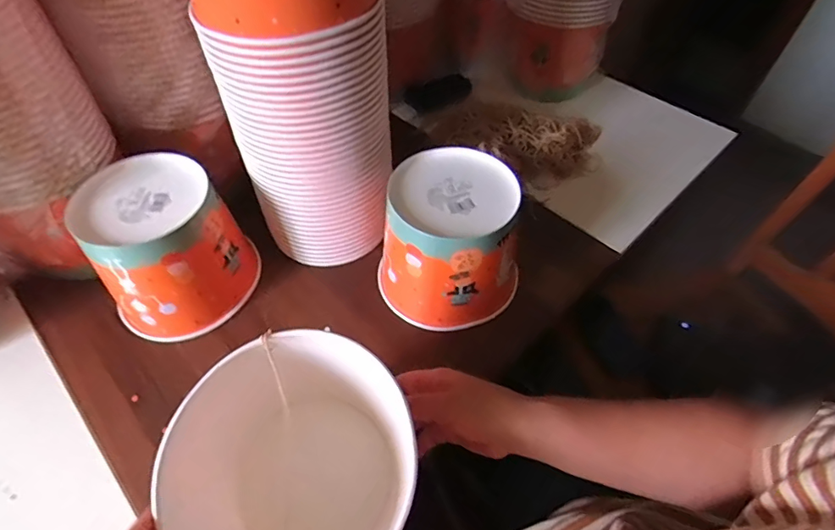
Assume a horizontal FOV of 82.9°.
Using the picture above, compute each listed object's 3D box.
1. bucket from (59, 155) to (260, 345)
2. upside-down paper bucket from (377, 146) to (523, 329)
[{"bbox_3d":[-0.262,-0.022,0.505,0.146,0.127,0.147,-28,58,-20],"label":"bucket"},{"bbox_3d":[0.033,-0.029,0.506,0.127,0.131,0.137,0,53,-1],"label":"upside-down paper bucket"}]

